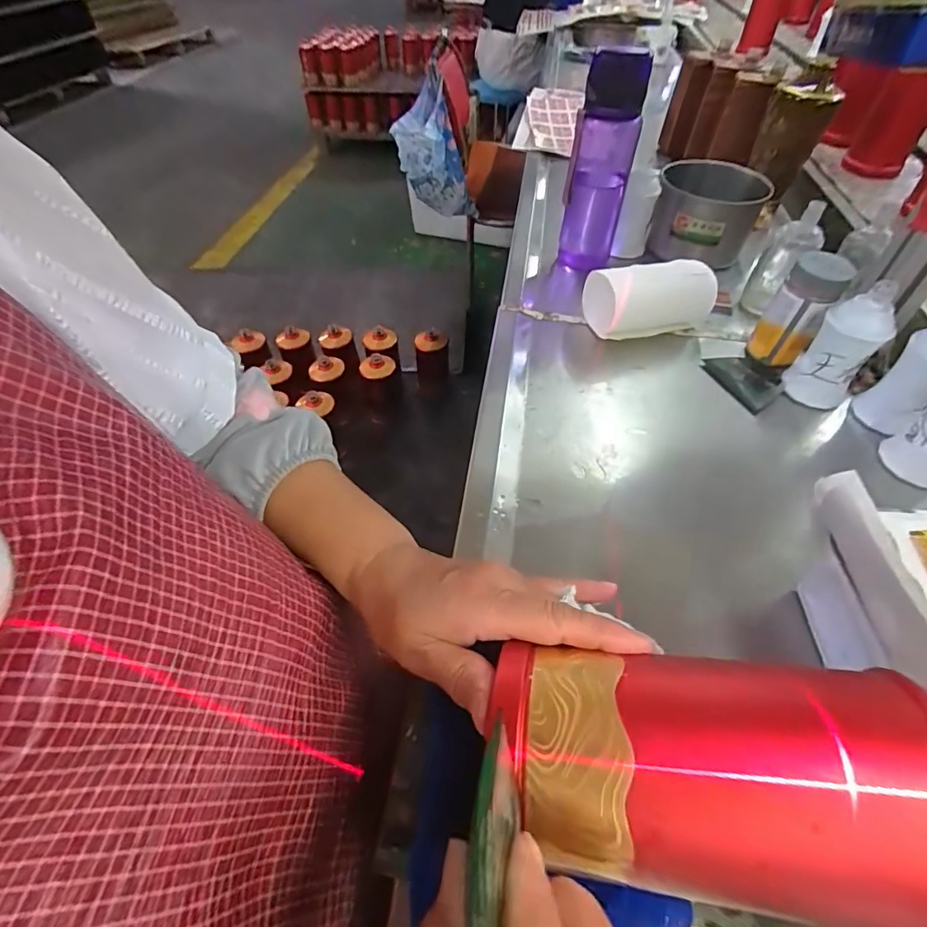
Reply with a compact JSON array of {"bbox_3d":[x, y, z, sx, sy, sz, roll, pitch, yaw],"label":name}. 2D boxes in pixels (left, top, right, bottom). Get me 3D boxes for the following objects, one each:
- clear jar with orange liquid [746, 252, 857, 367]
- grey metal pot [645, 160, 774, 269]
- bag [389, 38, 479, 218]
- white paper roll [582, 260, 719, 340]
[{"bbox_3d":[0.344,-0.159,0.498,0.054,0.104,0.048,29,56,23],"label":"clear jar with orange liquid"},{"bbox_3d":[0.327,-0.338,0.665,0.129,0.096,0.124,21,53,18],"label":"grey metal pot"},{"bbox_3d":[-0.077,-0.797,1.214,0.188,0.330,0.120,-36,58,-25],"label":"bag"},{"bbox_3d":[0.212,-0.188,0.555,0.140,0.061,0.065,-8,50,-6],"label":"white paper roll"}]

